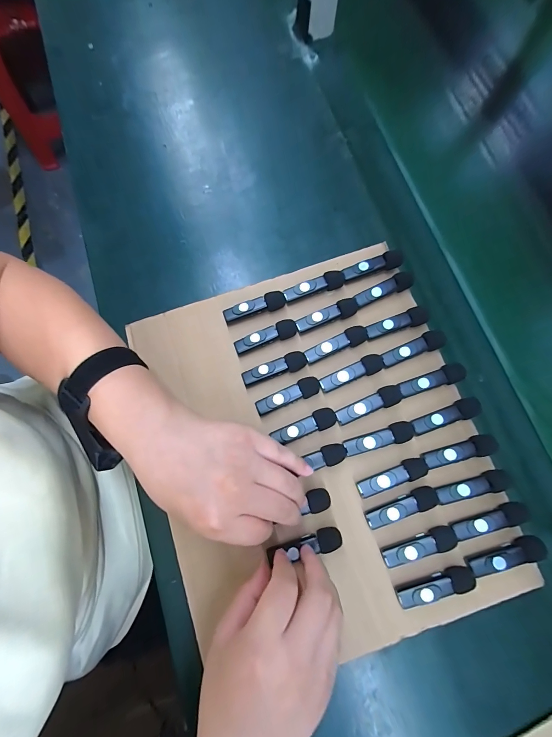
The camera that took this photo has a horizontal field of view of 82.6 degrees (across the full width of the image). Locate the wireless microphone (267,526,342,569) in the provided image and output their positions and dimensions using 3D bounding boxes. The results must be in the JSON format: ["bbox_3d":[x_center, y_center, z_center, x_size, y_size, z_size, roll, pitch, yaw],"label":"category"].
[{"bbox_3d":[0.025,0.154,0.272,0.065,0.011,0.018,-13,76,-2],"label":"wireless microphone"}]

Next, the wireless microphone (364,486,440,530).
[{"bbox_3d":[0.111,0.123,0.276,0.065,0.009,0.018,-19,77,-6],"label":"wireless microphone"}]

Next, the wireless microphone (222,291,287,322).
[{"bbox_3d":[-0.022,-0.064,0.328,0.065,0.013,0.016,-17,76,-6],"label":"wireless microphone"}]

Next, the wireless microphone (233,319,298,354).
[{"bbox_3d":[-0.010,-0.032,0.319,0.064,0.014,0.017,-20,77,-7],"label":"wireless microphone"}]

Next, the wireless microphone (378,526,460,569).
[{"bbox_3d":[0.124,0.153,0.268,0.065,0.011,0.017,-18,76,-6],"label":"wireless microphone"}]

